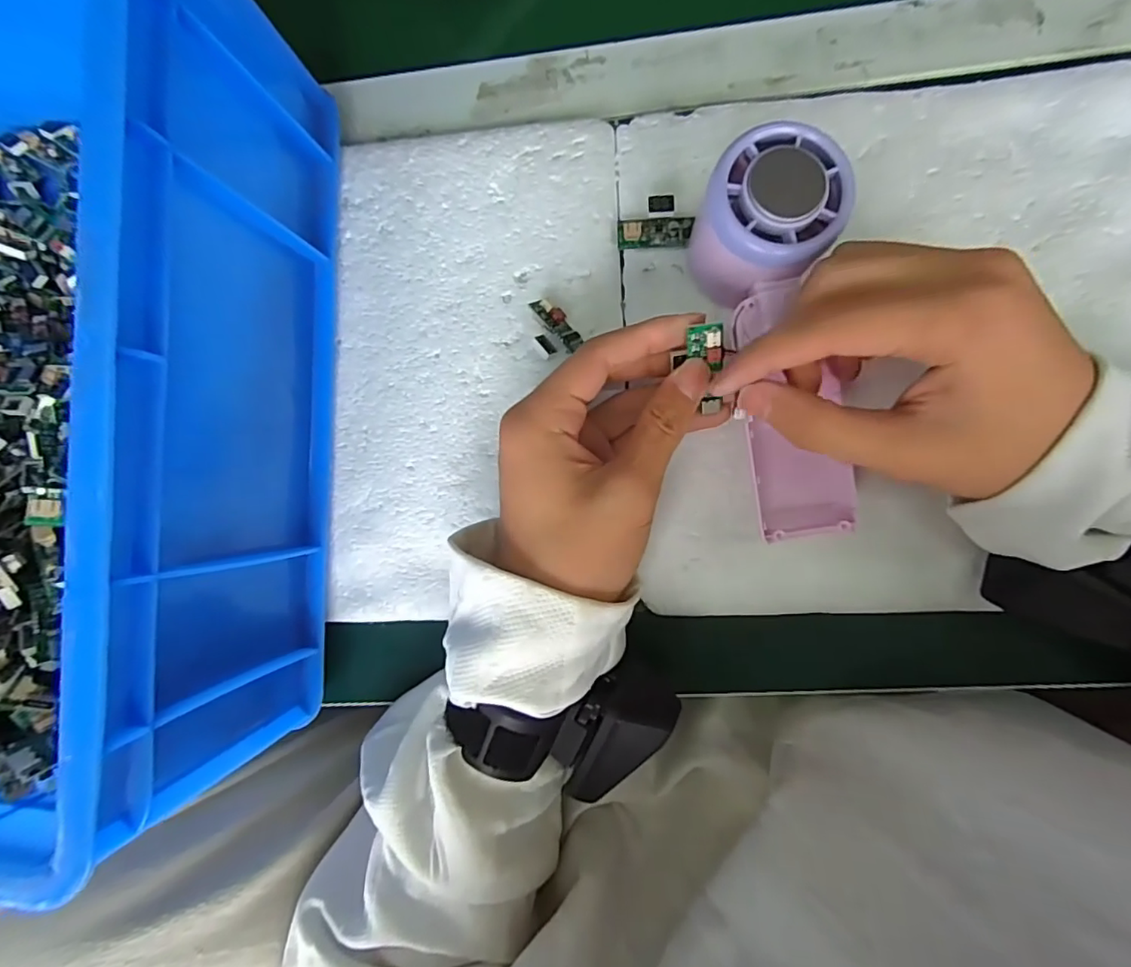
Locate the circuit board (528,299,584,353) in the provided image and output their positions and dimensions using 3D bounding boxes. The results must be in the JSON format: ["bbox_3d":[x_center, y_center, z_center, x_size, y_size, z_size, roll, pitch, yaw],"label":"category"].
[{"bbox_3d":[-0.004,-0.079,0.274,0.012,0.005,0.030,-45,97,-2],"label":"circuit board"}]

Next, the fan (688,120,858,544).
[{"bbox_3d":[0.093,-0.061,0.246,0.062,0.043,0.167,-7,105,15],"label":"fan"}]

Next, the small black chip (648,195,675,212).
[{"bbox_3d":[0.045,-0.132,0.262,0.012,0.004,0.007,-1,113,0],"label":"small black chip"}]

